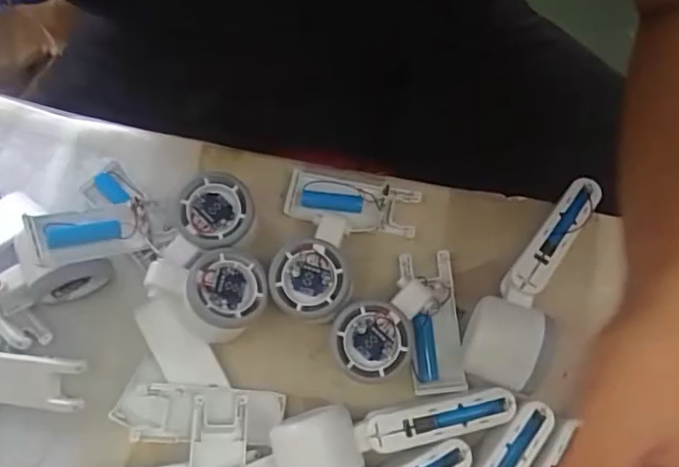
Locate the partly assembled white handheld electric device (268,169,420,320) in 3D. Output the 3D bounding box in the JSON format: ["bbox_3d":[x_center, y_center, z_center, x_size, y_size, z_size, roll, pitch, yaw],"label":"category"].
[{"bbox_3d":[0.004,0.006,0.441,0.099,0.049,0.120,6,78,3],"label":"partly assembled white handheld electric device"}]

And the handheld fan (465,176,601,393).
[{"bbox_3d":[0.140,0.031,0.426,0.055,0.046,0.163,22,79,6],"label":"handheld fan"}]

